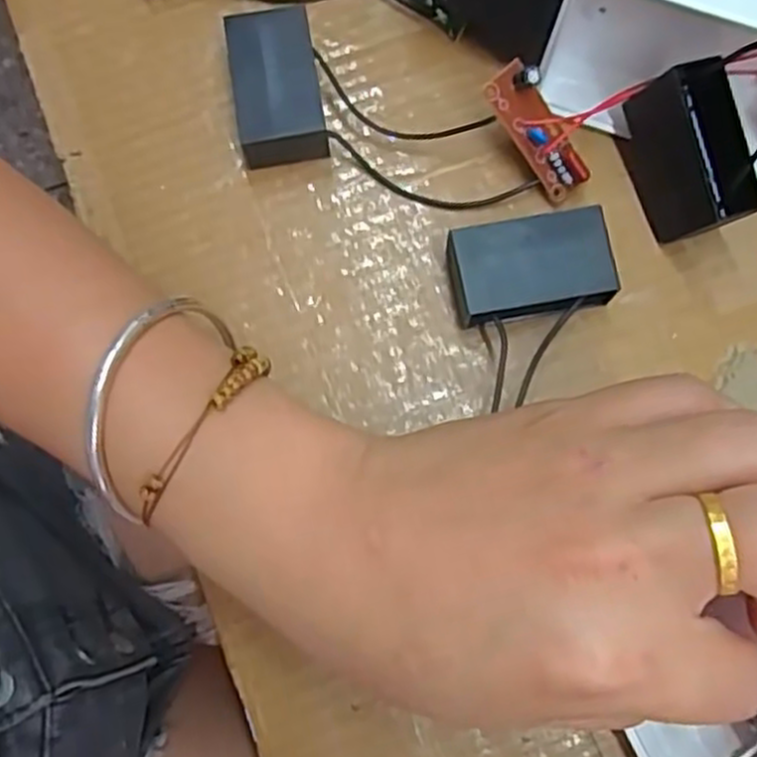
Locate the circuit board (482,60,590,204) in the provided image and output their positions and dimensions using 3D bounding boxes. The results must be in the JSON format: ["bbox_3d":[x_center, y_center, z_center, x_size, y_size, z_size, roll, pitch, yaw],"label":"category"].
[{"bbox_3d":[0.051,-0.078,0.241,0.015,0.013,0.044,-37,105,-7],"label":"circuit board"}]

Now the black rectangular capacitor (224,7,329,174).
[{"bbox_3d":[-0.033,-0.095,0.252,0.027,0.021,0.047,-9,77,-1],"label":"black rectangular capacitor"}]

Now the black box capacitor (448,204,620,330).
[{"bbox_3d":[0.047,-0.034,0.239,0.049,0.017,0.029,-10,77,-2],"label":"black box capacitor"}]

